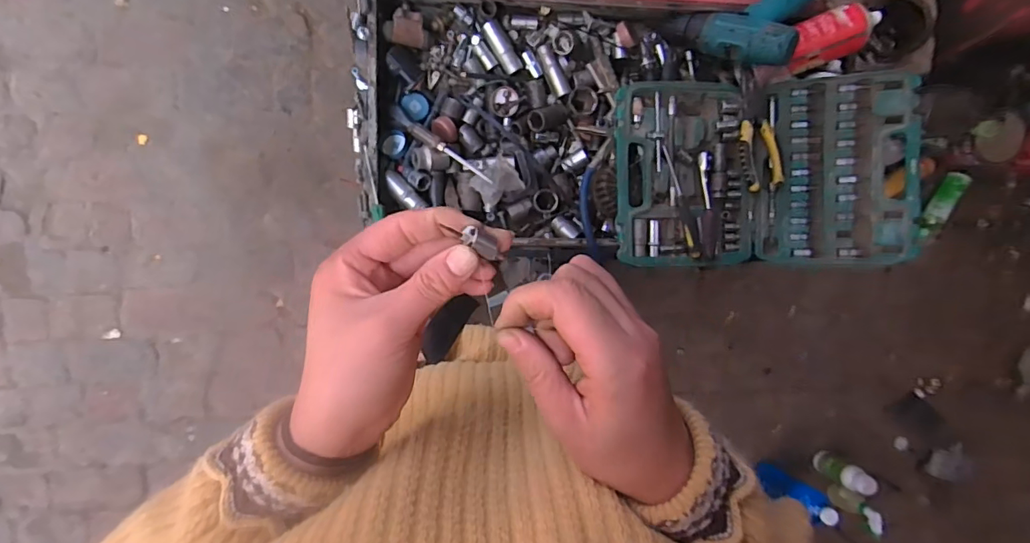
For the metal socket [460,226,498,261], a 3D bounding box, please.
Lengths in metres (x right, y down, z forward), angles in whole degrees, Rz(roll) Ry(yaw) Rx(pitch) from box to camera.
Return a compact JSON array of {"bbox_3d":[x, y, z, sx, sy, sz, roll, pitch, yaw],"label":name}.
[{"bbox_3d":[-0.018,-0.016,0.260,0.019,0.011,0.011,23,60,-31],"label":"metal socket"}]

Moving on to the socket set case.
[{"bbox_3d":[0.321,-0.132,0.659,0.366,0.060,0.250,-1,91,12],"label":"socket set case"}]

